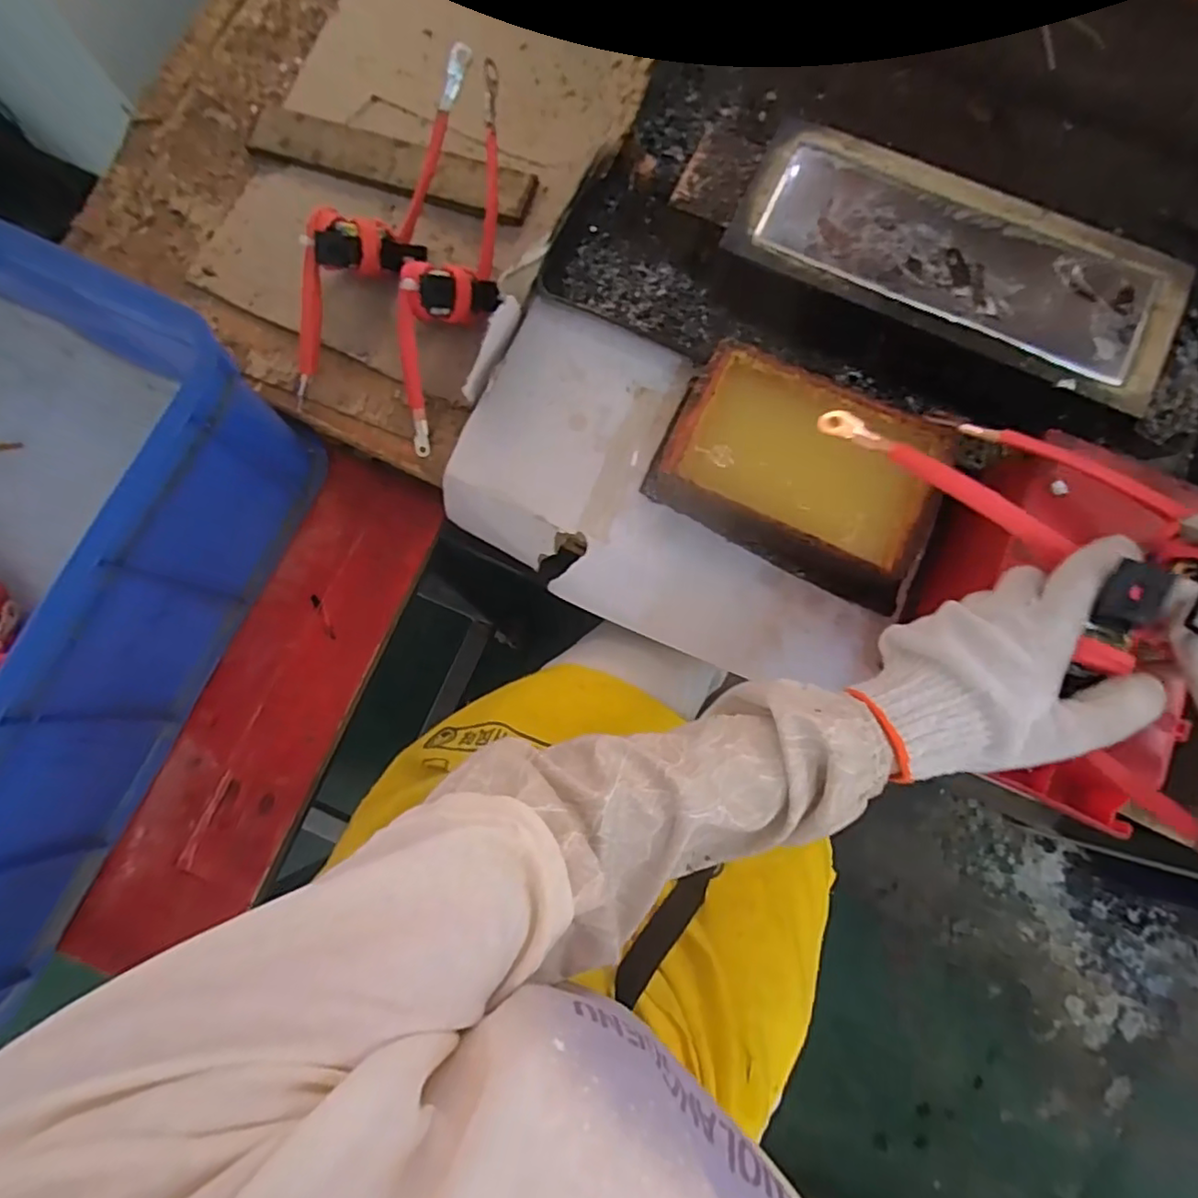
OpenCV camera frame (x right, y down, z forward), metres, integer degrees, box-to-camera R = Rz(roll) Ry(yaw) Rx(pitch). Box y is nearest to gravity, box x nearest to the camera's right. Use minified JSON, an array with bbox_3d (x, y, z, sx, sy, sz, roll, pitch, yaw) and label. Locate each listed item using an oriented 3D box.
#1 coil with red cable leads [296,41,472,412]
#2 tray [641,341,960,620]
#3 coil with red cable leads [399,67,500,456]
[{"bbox_3d":[-0.204,-0.338,0.578,0.073,0.085,0.328,35,82,7],"label":"coil with red cable leads"},{"bbox_3d":[0.166,-0.099,0.516,0.230,0.066,0.141,26,81,6],"label":"tray"},{"bbox_3d":[-0.123,-0.302,0.568,0.089,0.068,0.333,7,79,2],"label":"coil with red cable leads"}]

